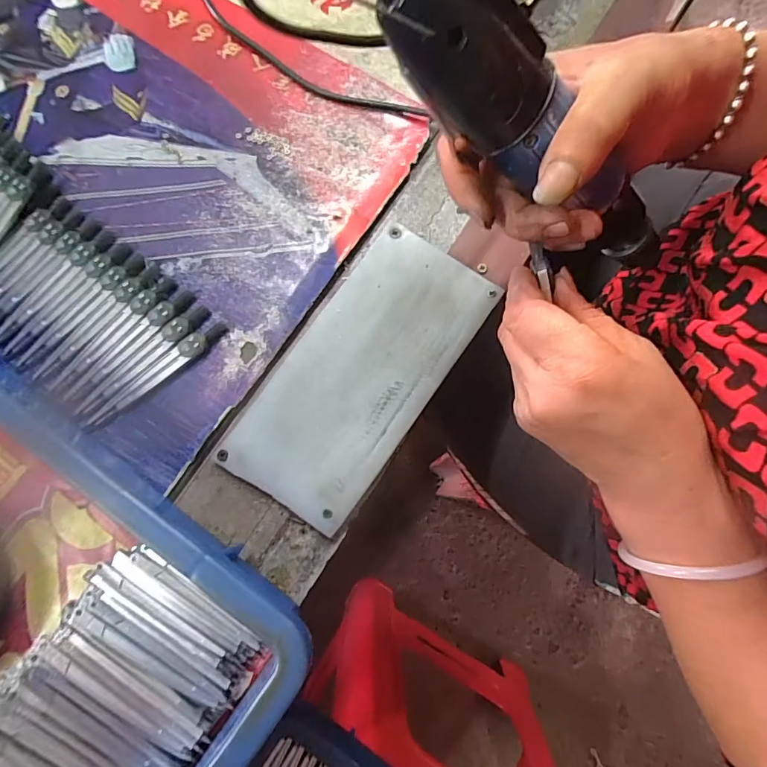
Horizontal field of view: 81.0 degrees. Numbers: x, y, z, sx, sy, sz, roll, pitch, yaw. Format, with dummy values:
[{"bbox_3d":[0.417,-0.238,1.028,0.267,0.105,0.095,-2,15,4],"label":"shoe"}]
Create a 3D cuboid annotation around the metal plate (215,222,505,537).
[{"bbox_3d":[-0.016,-0.010,0.300,0.099,0.008,0.197,34,82,7],"label":"metal plate"}]

